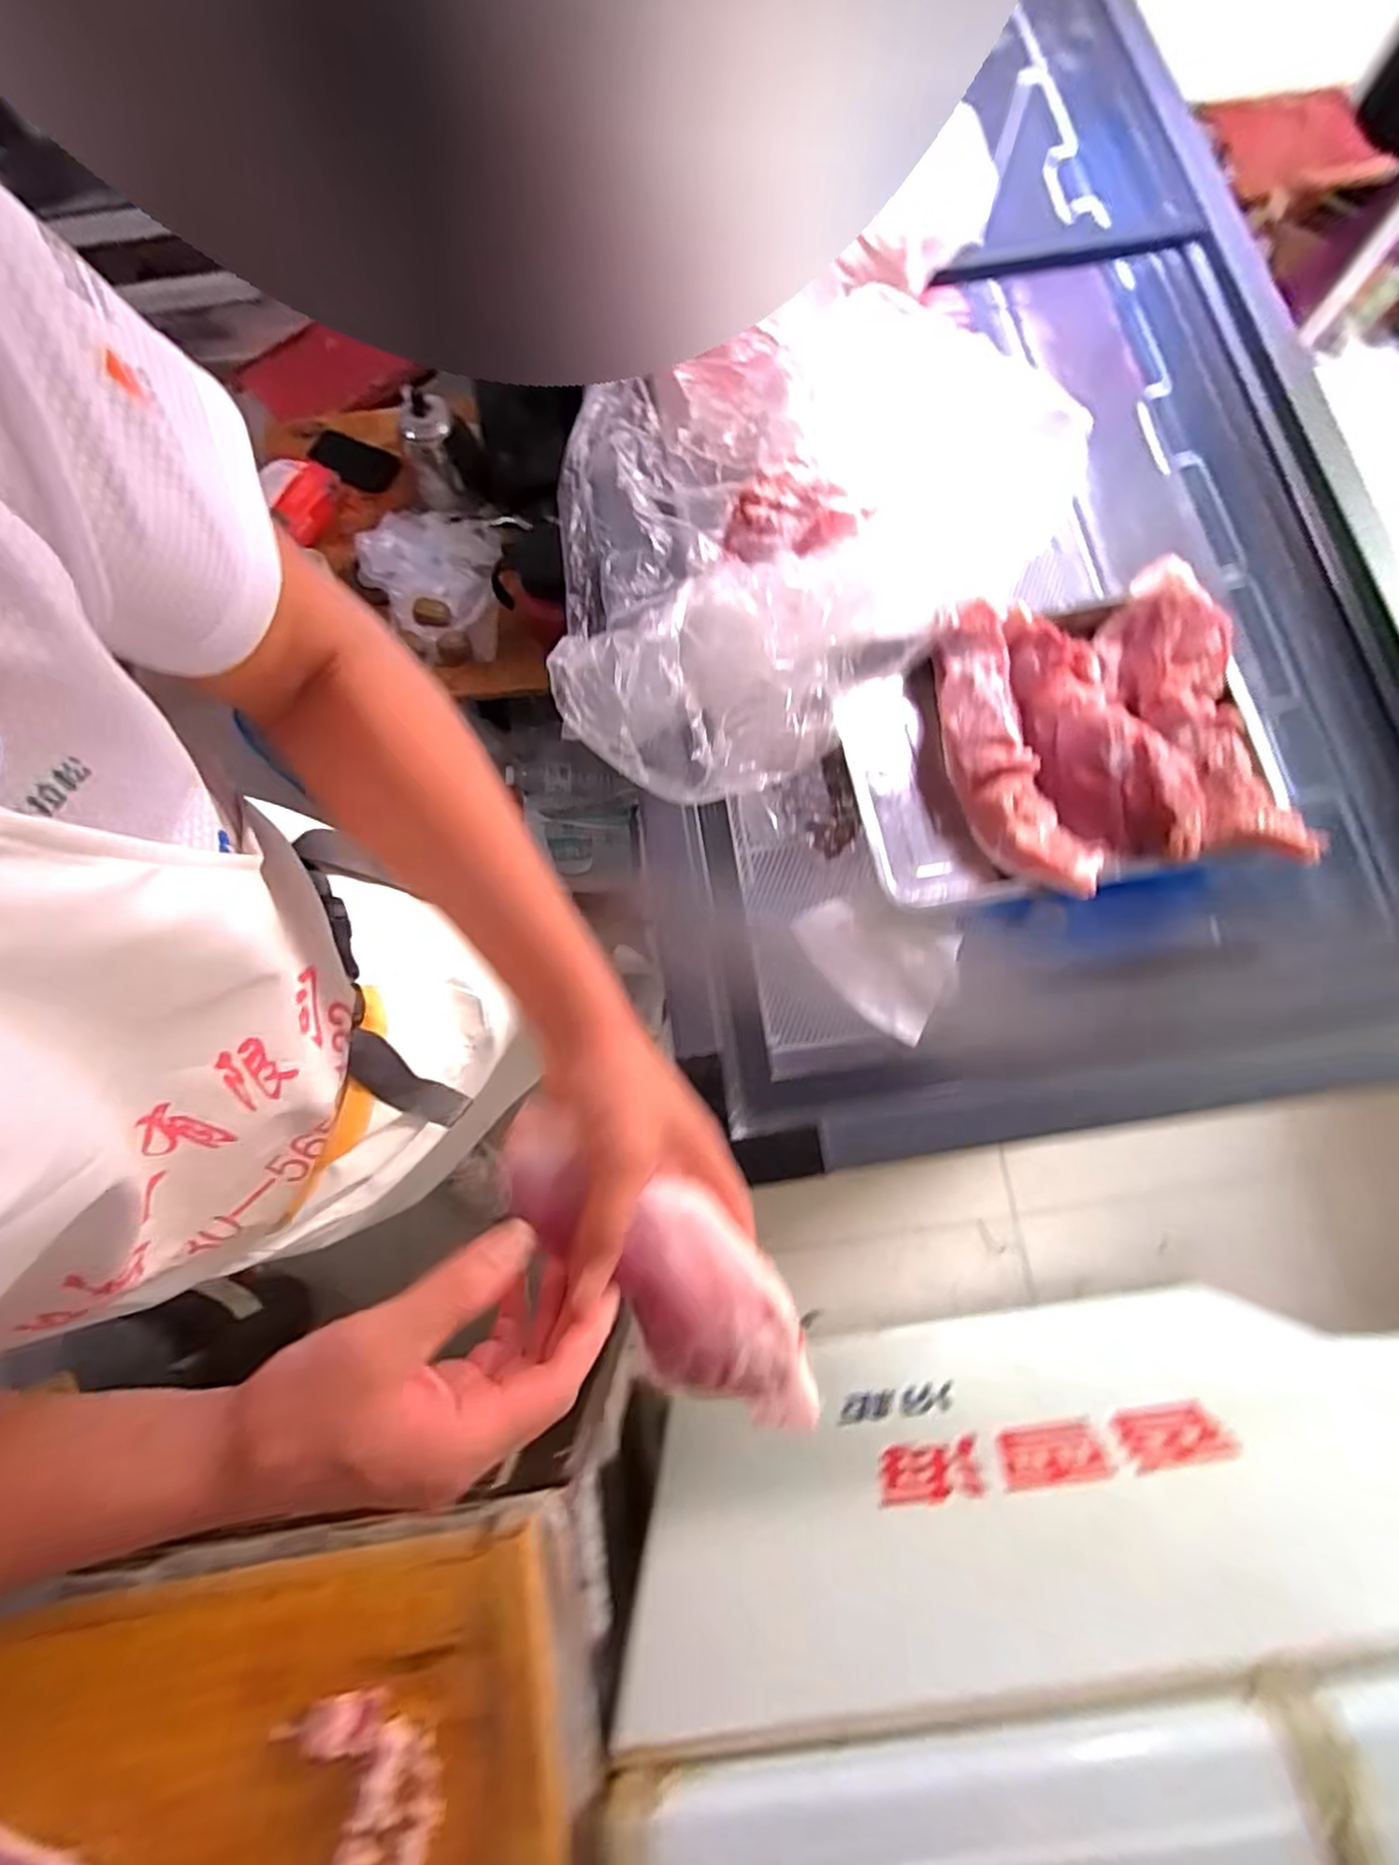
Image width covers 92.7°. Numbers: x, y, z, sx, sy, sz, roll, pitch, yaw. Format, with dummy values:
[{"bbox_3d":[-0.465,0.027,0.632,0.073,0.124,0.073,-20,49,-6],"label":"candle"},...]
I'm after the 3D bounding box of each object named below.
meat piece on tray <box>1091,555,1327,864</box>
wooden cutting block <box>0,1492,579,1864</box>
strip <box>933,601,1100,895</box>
[{"bbox_3d":[0.460,-0.210,0.637,0.106,0.062,0.326,-7,77,0],"label":"meat piece on tray"},{"bbox_3d":[-0.391,0.676,0.468,0.629,0.045,0.382,-11,77,-1],"label":"wooden cutting block"},{"bbox_3d":[0.286,-0.165,0.618,0.111,0.055,0.292,-12,77,-1],"label":"strip"}]

